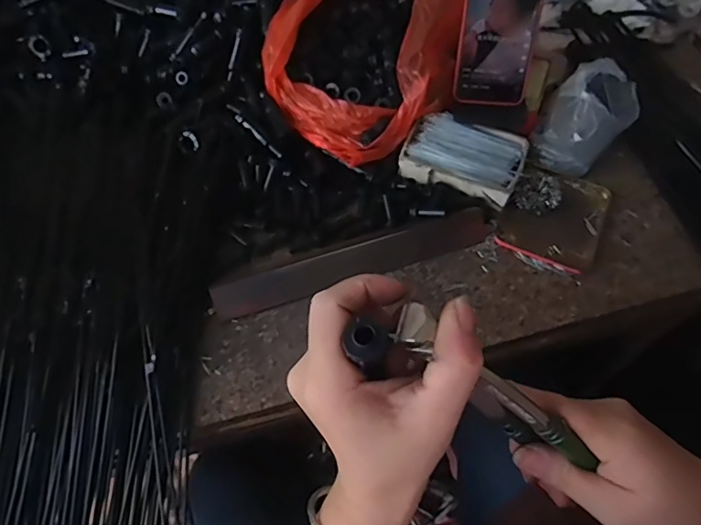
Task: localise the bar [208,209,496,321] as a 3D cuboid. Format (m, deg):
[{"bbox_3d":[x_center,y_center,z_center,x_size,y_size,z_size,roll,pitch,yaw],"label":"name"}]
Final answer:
[{"bbox_3d":[0.007,-0.007,0.534,0.291,0.019,0.043,-16,61,-9],"label":"bar"}]

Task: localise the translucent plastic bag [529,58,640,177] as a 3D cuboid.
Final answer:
[{"bbox_3d":[0.266,-0.166,0.599,0.089,0.077,0.122,38,67,20],"label":"translucent plastic bag"}]

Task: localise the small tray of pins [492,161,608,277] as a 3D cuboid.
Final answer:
[{"bbox_3d":[0.220,-0.055,0.569,0.099,0.015,0.121,22,62,12],"label":"small tray of pins"}]

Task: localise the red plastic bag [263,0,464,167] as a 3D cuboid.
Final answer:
[{"bbox_3d":[0.017,-0.249,0.573,0.205,0.134,0.233,22,62,13],"label":"red plastic bag"}]

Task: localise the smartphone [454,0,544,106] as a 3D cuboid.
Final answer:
[{"bbox_3d":[0.154,-0.246,0.542,0.077,0.160,0.010,3,29,2],"label":"smartphone"}]

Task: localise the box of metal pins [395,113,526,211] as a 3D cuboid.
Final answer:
[{"bbox_3d":[0.125,-0.118,0.589,0.125,0.031,0.083,19,62,11],"label":"box of metal pins"}]

